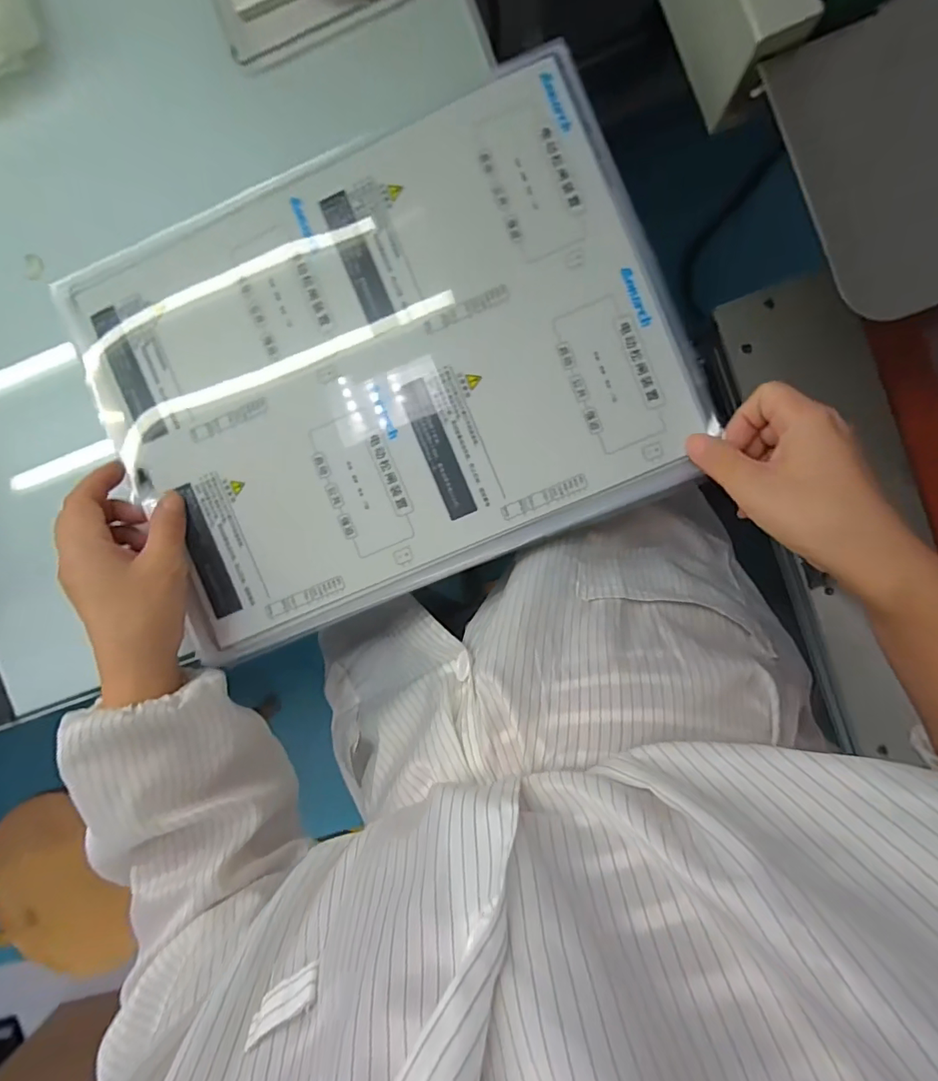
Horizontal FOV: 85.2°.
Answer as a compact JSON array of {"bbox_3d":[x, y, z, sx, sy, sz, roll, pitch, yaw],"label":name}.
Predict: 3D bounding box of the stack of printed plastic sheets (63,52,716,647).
[{"bbox_3d":[-0.061,-0.120,0.348,0.383,0.020,0.287,-23,87,5],"label":"stack of printed plastic sheets"}]

